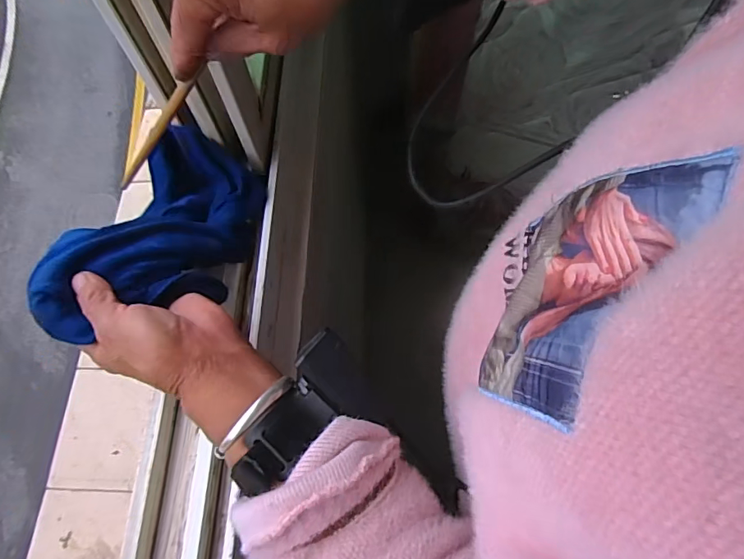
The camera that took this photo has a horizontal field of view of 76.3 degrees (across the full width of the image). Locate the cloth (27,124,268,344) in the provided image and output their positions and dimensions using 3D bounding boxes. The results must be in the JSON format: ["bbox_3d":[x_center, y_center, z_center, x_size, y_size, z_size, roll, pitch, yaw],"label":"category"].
[{"bbox_3d":[-0.164,-0.037,0.364,0.099,0.068,0.199,18,44,9],"label":"cloth"}]

